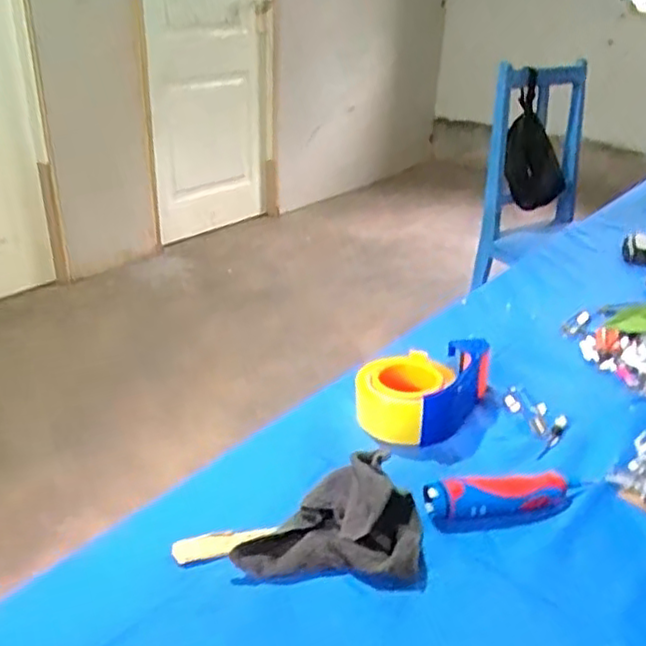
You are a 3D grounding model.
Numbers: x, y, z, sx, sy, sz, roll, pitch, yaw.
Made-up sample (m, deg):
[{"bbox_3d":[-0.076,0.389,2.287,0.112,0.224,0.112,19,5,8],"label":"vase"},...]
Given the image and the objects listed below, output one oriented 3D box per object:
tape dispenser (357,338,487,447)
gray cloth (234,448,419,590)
[{"bbox_3d":[0.108,0.071,0.722,0.093,0.058,0.172,25,34,37],"label":"tape dispenser"},{"bbox_3d":[0.008,0.156,0.549,0.146,0.056,0.093,3,27,2],"label":"gray cloth"}]

